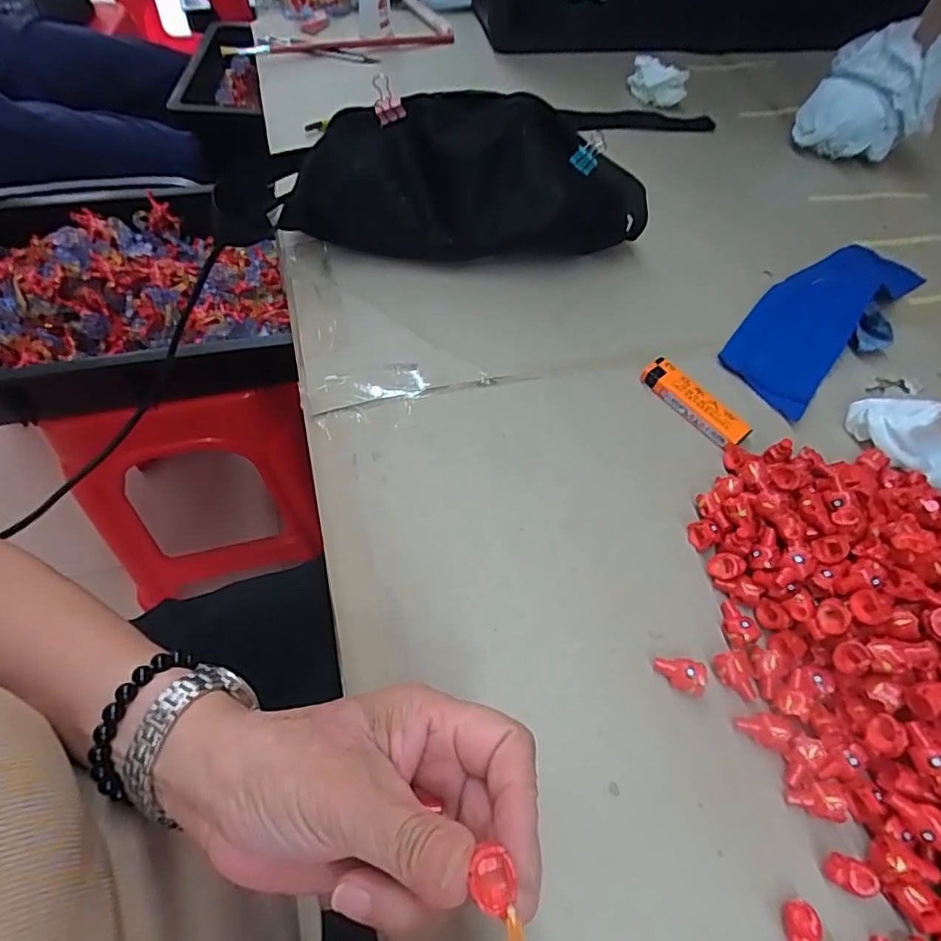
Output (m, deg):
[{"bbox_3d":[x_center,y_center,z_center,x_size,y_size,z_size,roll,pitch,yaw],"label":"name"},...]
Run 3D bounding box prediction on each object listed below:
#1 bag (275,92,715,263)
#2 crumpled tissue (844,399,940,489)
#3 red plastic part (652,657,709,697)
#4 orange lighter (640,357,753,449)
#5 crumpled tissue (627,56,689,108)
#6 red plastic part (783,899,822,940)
[{"bbox_3d":[0.004,-0.222,0.442,0.293,0.101,0.067,1,59,-4],"label":"bag"},{"bbox_3d":[0.304,-0.021,0.387,0.085,0.041,0.042,31,63,2],"label":"crumpled tissue"},{"bbox_3d":[0.110,0.107,0.299,0.025,0.011,0.017,13,58,4],"label":"red plastic part"},{"bbox_3d":[0.155,-0.047,0.394,0.020,0.016,0.080,-36,67,-23],"label":"orange lighter"},{"bbox_3d":[0.205,-0.425,0.628,0.060,0.037,0.025,31,61,14],"label":"crumpled tissue"},{"bbox_3d":[0.143,0.197,0.245,0.013,0.014,0.019,25,60,11],"label":"red plastic part"}]

